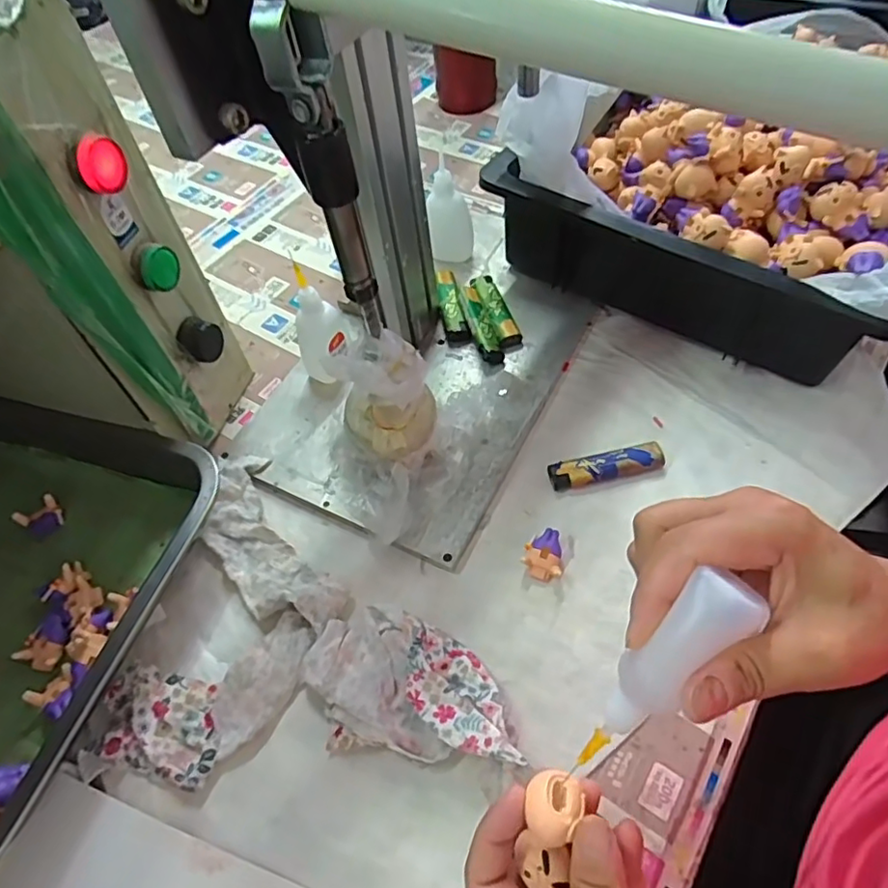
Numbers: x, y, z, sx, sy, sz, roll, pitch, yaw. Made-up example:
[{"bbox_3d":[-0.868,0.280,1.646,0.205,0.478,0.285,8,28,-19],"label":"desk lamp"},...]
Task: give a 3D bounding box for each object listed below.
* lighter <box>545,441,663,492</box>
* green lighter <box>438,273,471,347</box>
[{"bbox_3d":[0.115,0.015,0.424,0.080,0.009,0.021,-12,54,-4],"label":"lighter"},{"bbox_3d":[0.006,-0.119,0.520,0.019,0.018,0.081,-11,54,-3],"label":"green lighter"}]

